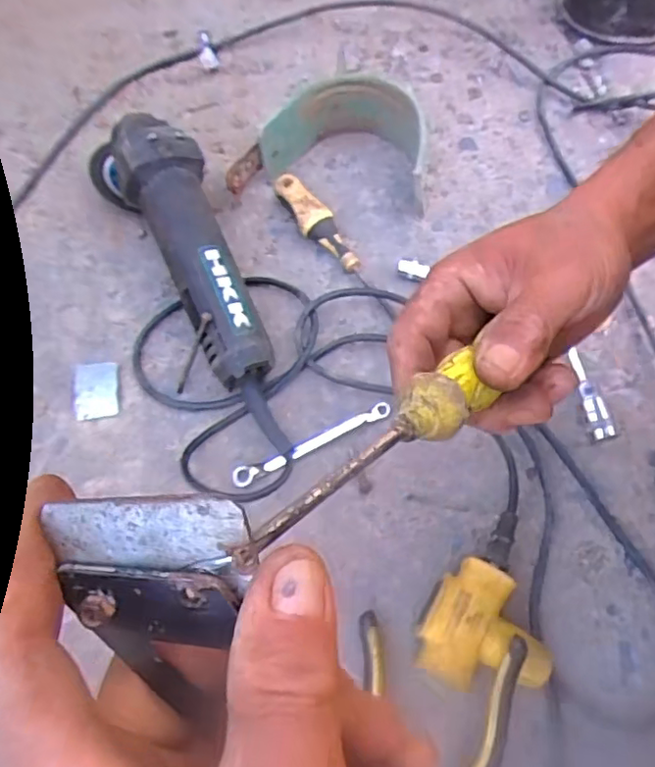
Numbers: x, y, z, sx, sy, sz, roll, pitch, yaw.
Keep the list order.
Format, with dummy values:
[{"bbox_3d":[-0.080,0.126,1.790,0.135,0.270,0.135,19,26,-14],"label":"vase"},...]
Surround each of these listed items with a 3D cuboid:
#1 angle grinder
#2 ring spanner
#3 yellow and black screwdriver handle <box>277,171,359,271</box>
[{"bbox_3d":[-0.125,-0.123,0.536,0.082,0.091,0.274,-26,69,-10],"label":"angle grinder"},{"bbox_3d":[-0.012,0.050,0.506,0.137,0.017,0.016,-25,68,-10],"label":"ring spanner"},{"bbox_3d":[-0.010,-0.149,0.581,0.029,0.035,0.113,-31,70,-12],"label":"yellow and black screwdriver handle"}]

